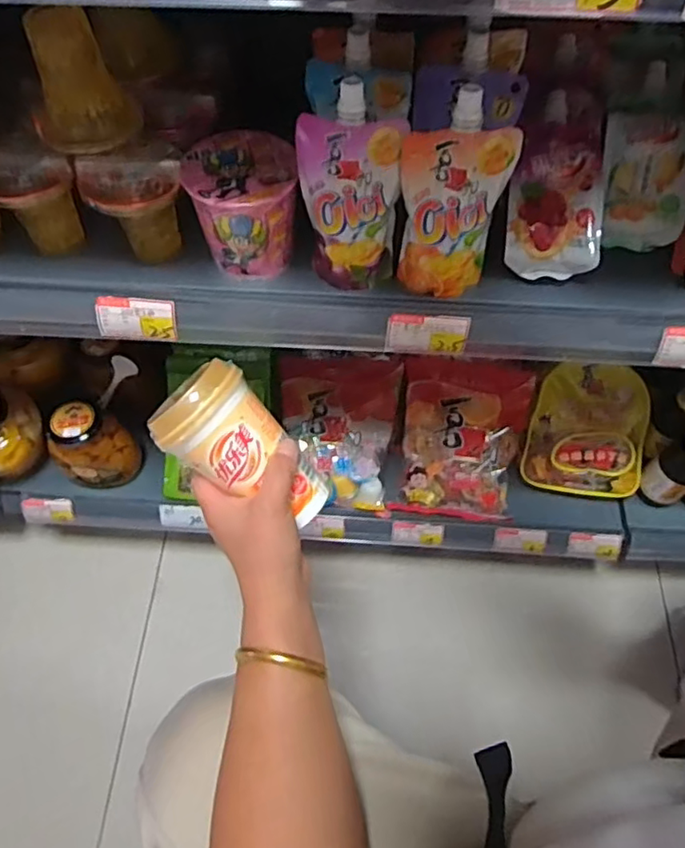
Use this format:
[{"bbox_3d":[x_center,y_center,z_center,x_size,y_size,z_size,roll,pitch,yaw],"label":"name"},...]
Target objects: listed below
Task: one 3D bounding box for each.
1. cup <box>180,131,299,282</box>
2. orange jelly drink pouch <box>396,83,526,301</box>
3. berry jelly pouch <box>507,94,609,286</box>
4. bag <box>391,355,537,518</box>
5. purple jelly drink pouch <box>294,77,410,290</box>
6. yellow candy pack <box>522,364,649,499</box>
[{"bbox_3d":[-0.085,-0.189,0.525,0.090,0.086,0.097,0,61,-1],"label":"cup"},{"bbox_3d":[0.084,-0.171,0.476,0.081,0.159,0.041,12,61,6],"label":"orange jelly drink pouch"},{"bbox_3d":[0.191,-0.210,0.530,0.083,0.031,0.157,9,86,0],"label":"berry jelly pouch"},{"bbox_3d":[0.168,0.035,0.850,0.167,0.060,0.192,7,91,-2],"label":"bag"},{"bbox_3d":[0.006,-0.181,0.478,0.076,0.165,0.039,-5,61,-4],"label":"purple jelly drink pouch"},{"bbox_3d":[0.337,0.016,0.812,0.160,0.048,0.175,7,102,3],"label":"yellow candy pack"}]

